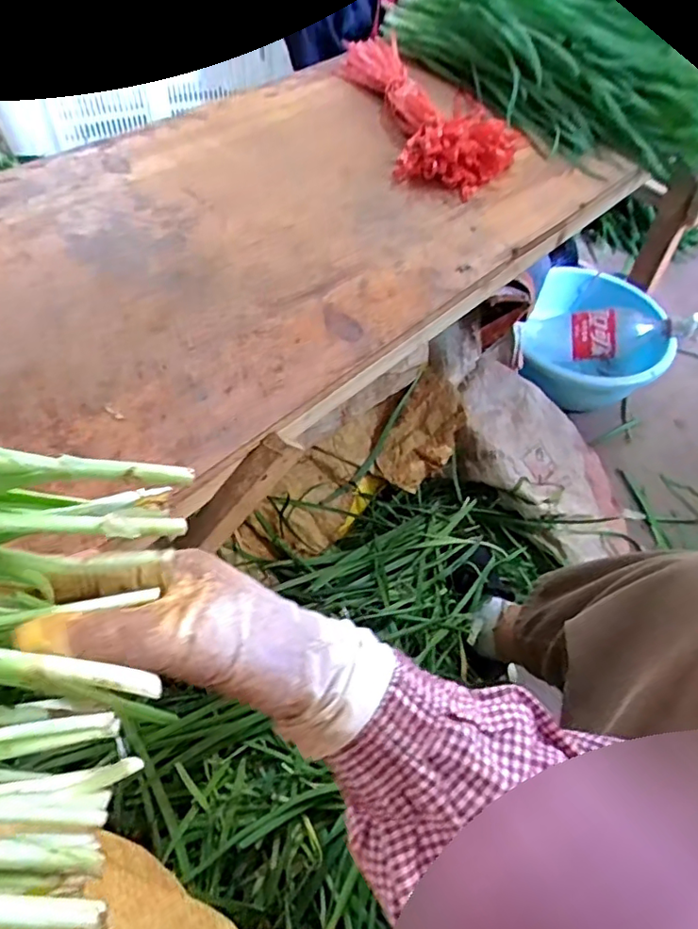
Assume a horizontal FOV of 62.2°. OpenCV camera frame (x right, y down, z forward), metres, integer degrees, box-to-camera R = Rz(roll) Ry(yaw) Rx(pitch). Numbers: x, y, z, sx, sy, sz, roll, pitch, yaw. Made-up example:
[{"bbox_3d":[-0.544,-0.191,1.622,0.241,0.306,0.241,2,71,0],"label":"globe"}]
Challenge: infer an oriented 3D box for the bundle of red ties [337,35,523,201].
[{"bbox_3d":[0.092,-0.442,0.703,0.143,0.051,0.349,-10,56,-11],"label":"bundle of red ties"}]

